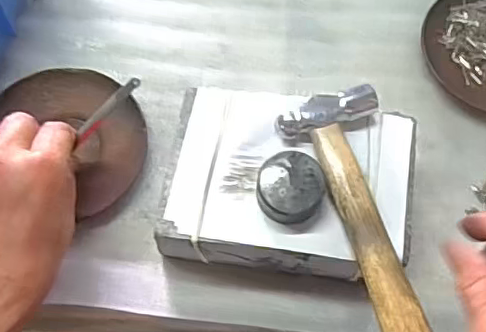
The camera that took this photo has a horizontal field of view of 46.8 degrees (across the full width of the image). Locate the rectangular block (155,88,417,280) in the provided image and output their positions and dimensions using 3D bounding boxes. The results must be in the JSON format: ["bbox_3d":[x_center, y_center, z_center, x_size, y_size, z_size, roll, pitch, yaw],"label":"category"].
[{"bbox_3d":[0.028,0.016,0.360,0.142,0.060,0.103,8,68,1],"label":"rectangular block"}]

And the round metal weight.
[{"bbox_3d":[0.027,0.013,0.321,0.036,0.020,0.037,1,68,-2],"label":"round metal weight"}]

